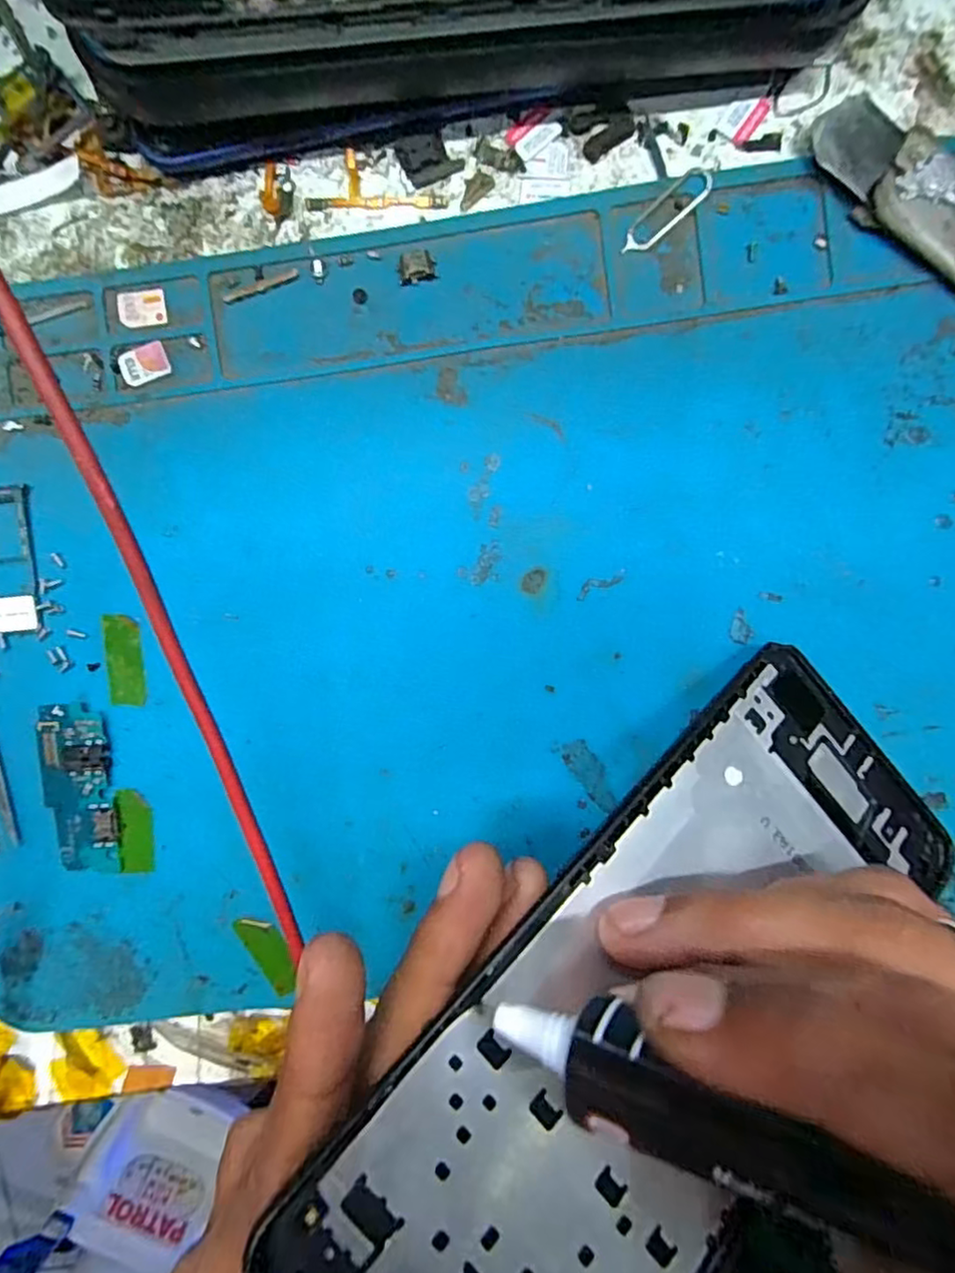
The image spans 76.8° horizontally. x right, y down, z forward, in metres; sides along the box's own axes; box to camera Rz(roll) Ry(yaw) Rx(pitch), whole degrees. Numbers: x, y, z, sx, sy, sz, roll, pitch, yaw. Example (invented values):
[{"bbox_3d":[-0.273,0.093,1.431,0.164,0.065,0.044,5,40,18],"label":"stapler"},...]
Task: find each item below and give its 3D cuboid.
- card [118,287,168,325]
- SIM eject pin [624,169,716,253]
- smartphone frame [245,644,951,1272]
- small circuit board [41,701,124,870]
[{"bbox_3d":[-0.087,-0.085,0.156,0.012,0.004,0.009,-4,91,0],"label":"card"},{"bbox_3d":[0.047,-0.105,0.149,0.026,0.004,0.008,-40,101,8],"label":"SIM eject pin"},{"bbox_3d":[0.041,0.073,0.123,0.073,0.005,0.158,45,68,-1],"label":"smartphone frame"},{"bbox_3d":[-0.106,0.041,0.160,0.017,0.004,0.045,-6,93,2],"label":"small circuit board"}]

